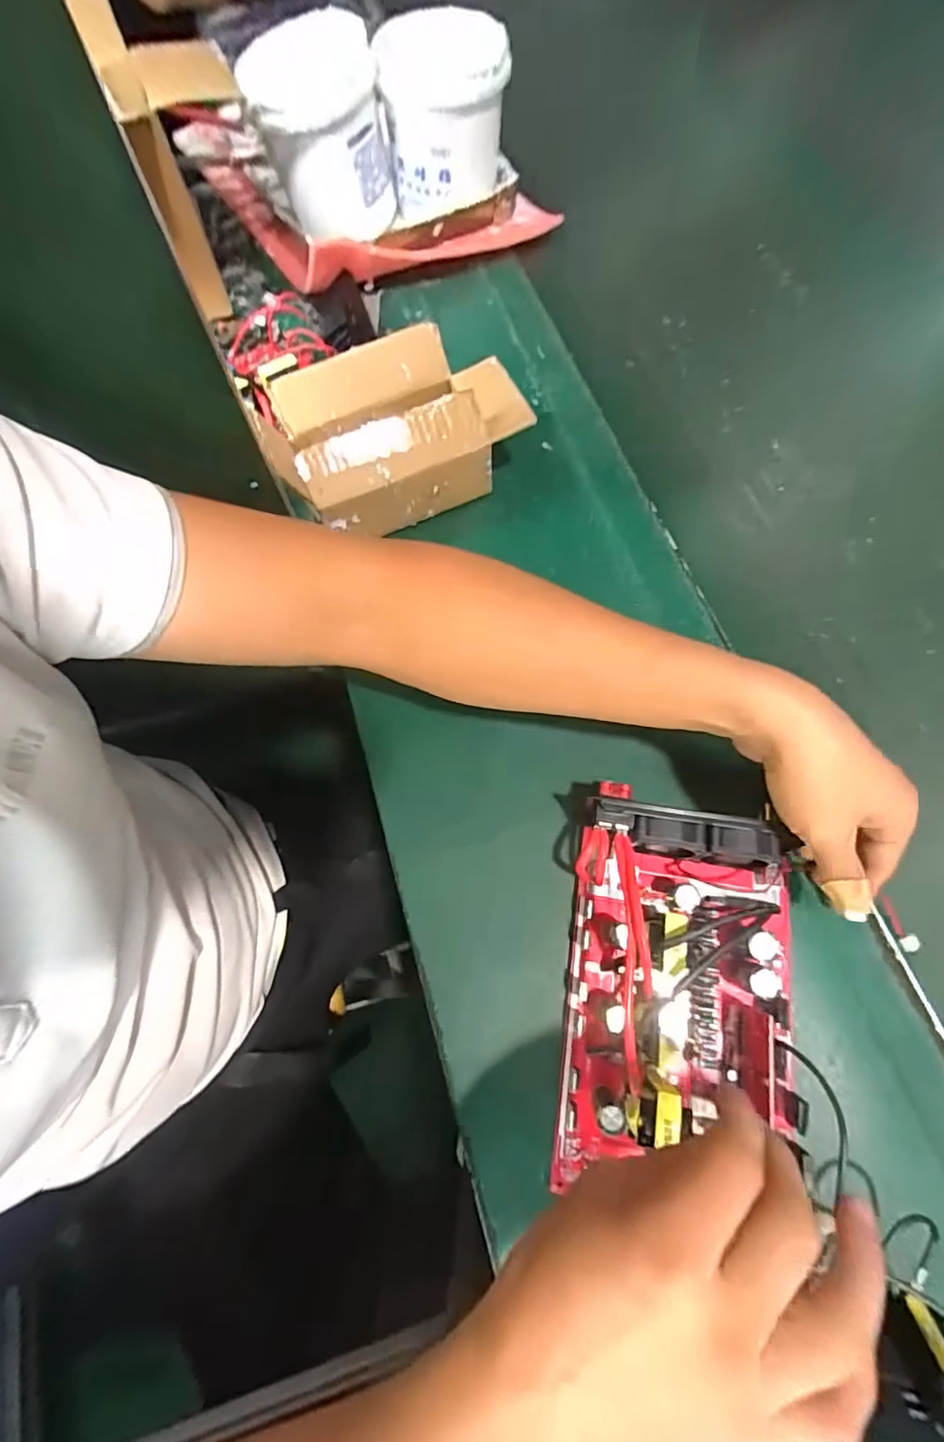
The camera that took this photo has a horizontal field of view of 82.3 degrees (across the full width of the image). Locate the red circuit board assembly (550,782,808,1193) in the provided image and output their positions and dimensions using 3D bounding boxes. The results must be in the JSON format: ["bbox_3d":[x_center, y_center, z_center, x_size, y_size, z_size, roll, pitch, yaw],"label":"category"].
[{"bbox_3d":[0.122,0.153,0.307,0.127,0.056,0.207,6,69,3],"label":"red circuit board assembly"}]

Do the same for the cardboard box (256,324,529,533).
[{"bbox_3d":[-0.065,-0.230,0.432,0.210,0.063,0.138,-14,70,-4],"label":"cardboard box"}]

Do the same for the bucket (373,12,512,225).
[{"bbox_3d":[-0.023,-0.590,0.532,0.110,0.123,0.110,0,69,0],"label":"bucket"}]

